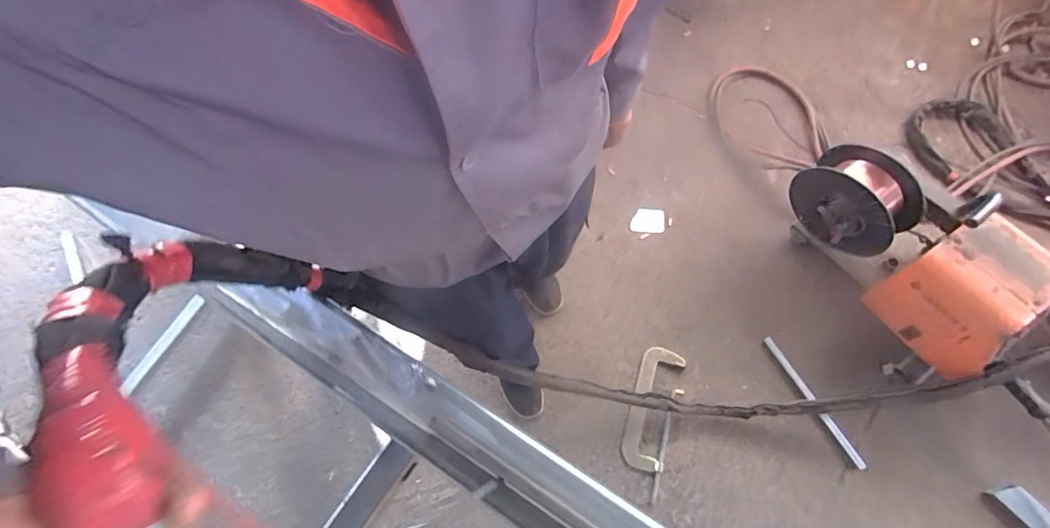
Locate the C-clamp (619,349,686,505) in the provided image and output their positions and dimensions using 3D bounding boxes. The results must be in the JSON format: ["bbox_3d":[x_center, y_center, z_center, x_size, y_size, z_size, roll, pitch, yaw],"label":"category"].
[{"bbox_3d":[0.338,0.409,1.259,0.114,0.033,0.377,16,72,10],"label":"C-clamp"}]

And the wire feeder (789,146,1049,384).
[{"bbox_3d":[0.959,-0.033,1.176,0.304,0.299,0.589,-31,70,-7],"label":"wire feeder"}]

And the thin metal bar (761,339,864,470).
[{"bbox_3d":[0.769,0.363,1.254,0.025,0.016,0.380,-28,70,-6],"label":"thin metal bar"}]

